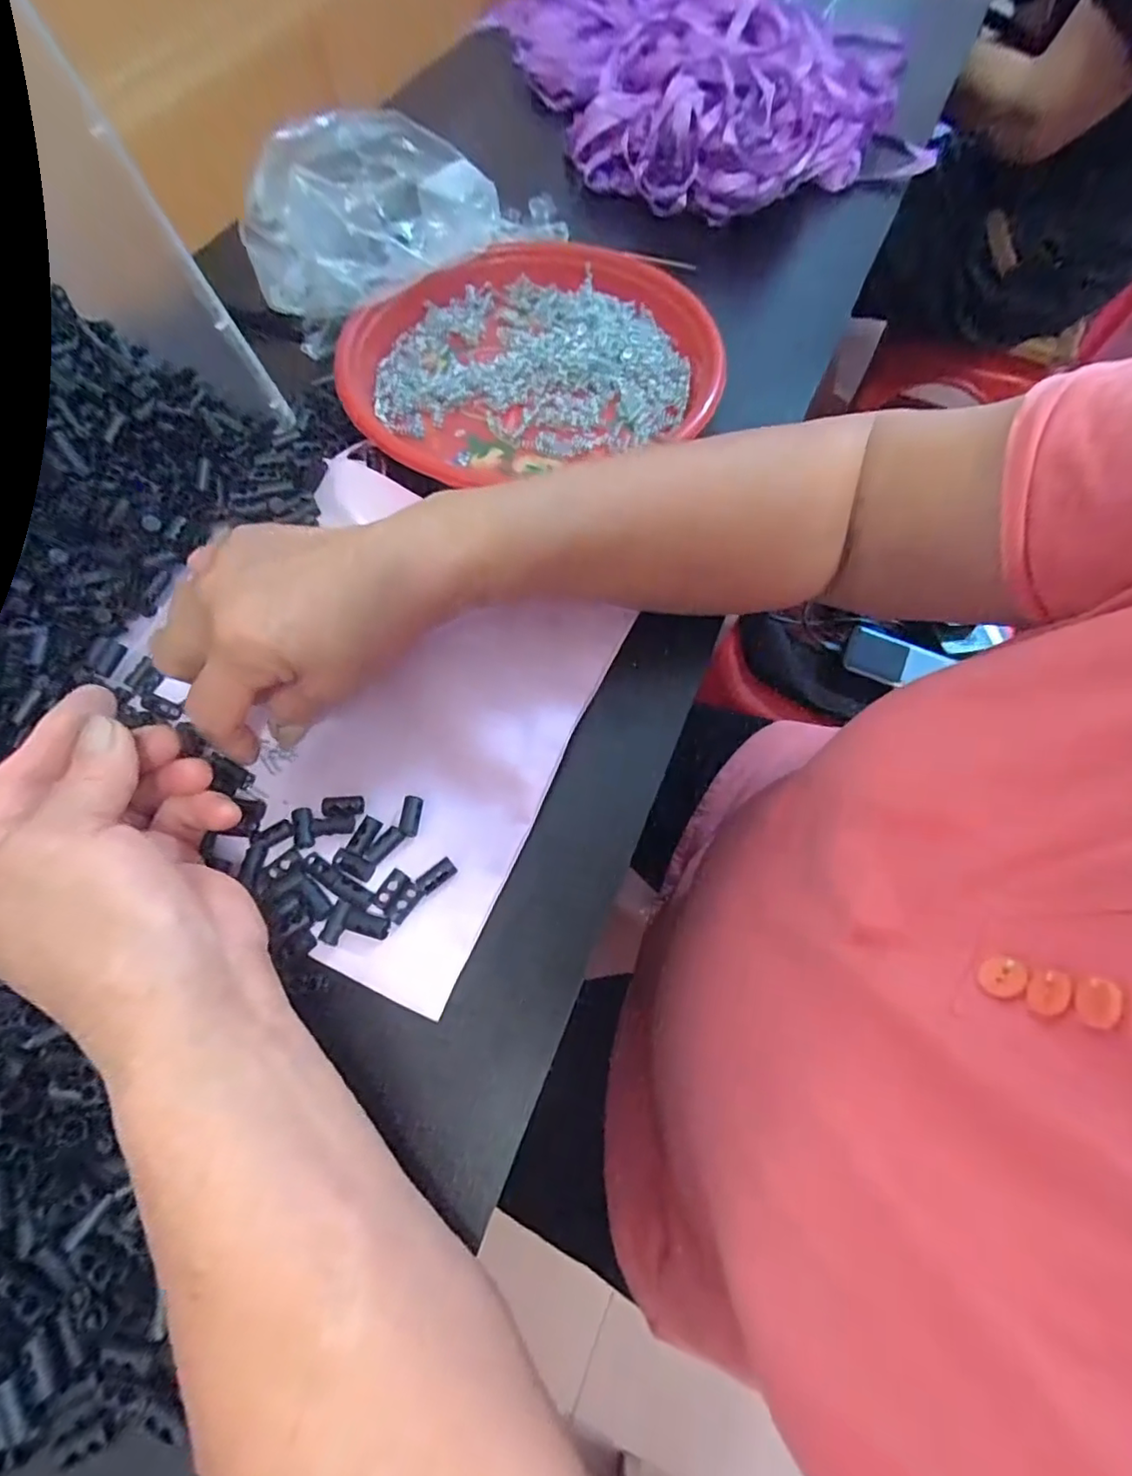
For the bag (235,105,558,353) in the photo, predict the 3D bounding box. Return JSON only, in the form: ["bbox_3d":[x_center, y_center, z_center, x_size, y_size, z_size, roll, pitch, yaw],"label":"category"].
[{"bbox_3d":[-0.118,-0.362,0.397,0.201,0.081,0.096,-40,72,-14],"label":"bag"}]

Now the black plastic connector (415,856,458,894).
[{"bbox_3d":[-0.059,0.063,0.269,0.017,0.005,0.009,-42,73,-15],"label":"black plastic connector"}]

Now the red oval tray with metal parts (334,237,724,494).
[{"bbox_3d":[-0.027,-0.264,0.386,0.240,0.024,0.204,-22,69,-8],"label":"red oval tray with metal parts"}]

